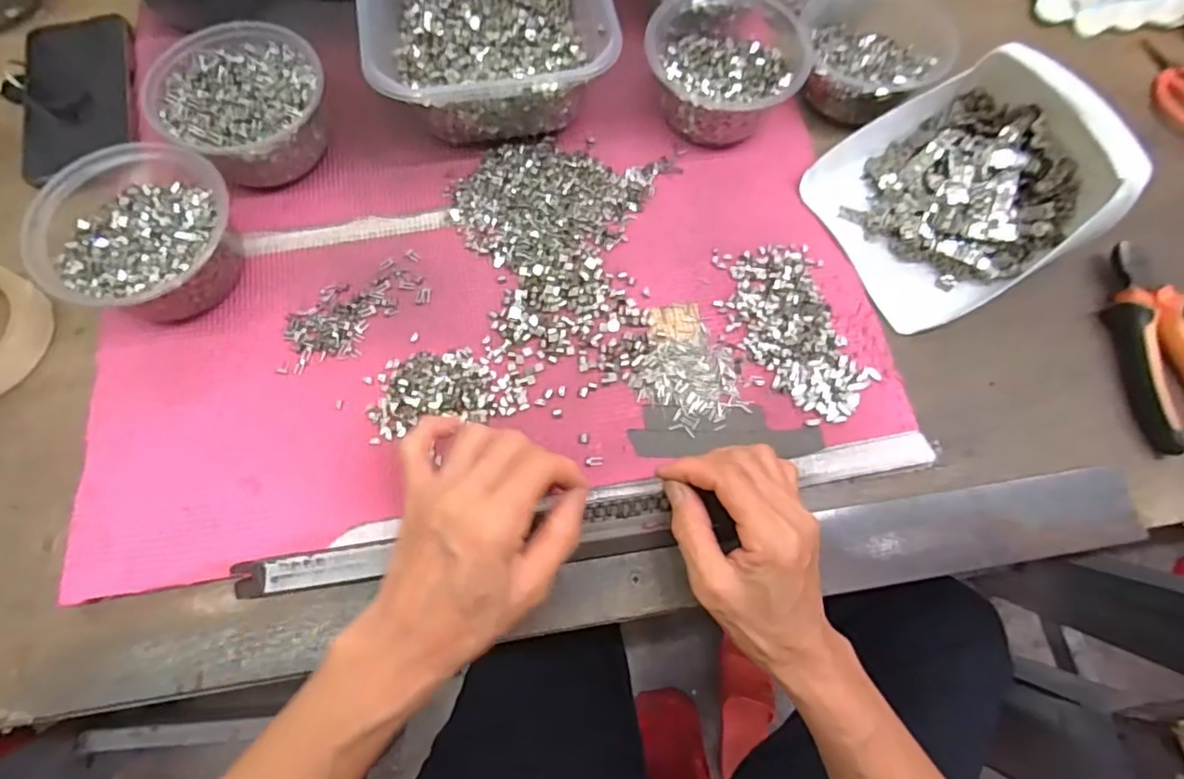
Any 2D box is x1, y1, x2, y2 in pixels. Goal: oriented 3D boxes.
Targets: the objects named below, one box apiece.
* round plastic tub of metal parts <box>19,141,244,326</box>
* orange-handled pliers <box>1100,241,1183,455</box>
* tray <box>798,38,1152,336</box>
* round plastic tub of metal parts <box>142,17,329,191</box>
[{"bbox_3d":[-0.291,-0.100,0.390,0.111,0.058,0.123,-39,75,-14],"label":"round plastic tub of metal parts"},{"bbox_3d":[0.395,-0.032,0.408,0.051,0.025,0.149,-5,70,-3],"label":"orange-handled pliers"},{"bbox_3d":[0.267,-0.149,0.412,0.177,0.077,0.155,-29,73,-11],"label":"tray"},{"bbox_3d":[-0.246,-0.201,0.429,0.110,0.057,0.110,0,70,-1],"label":"round plastic tub of metal parts"}]

